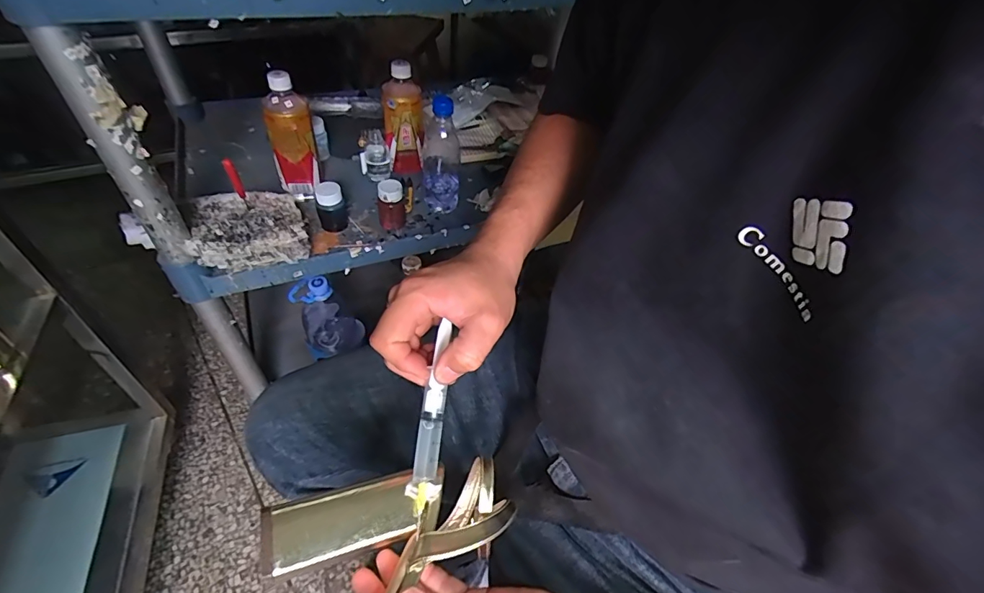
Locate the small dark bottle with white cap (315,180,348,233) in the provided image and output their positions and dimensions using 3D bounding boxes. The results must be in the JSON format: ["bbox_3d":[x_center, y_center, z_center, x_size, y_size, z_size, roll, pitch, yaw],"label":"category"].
[{"bbox_3d":[-0.240,-0.133,0.676,0.039,0.072,0.031,-11,50,-16],"label":"small dark bottle with white cap"}]

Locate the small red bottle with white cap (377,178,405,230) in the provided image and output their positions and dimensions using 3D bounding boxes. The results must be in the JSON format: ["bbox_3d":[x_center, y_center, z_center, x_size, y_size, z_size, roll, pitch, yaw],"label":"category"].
[{"bbox_3d":[-0.154,-0.139,0.693,0.038,0.073,0.034,-9,50,-15],"label":"small red bottle with white cap"}]

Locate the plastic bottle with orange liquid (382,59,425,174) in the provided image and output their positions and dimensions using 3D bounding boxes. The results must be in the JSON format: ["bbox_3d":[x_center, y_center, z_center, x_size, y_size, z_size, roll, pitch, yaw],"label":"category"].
[{"bbox_3d":[-0.147,-0.299,0.758,0.062,0.178,0.055,-3,48,-9],"label":"plastic bottle with orange liquid"}]

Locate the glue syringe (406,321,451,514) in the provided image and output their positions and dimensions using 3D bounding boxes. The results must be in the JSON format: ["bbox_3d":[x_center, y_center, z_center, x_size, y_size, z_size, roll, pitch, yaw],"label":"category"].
[{"bbox_3d":[-0.044,0.087,0.335,0.021,0.012,0.135,6,81,-1],"label":"glue syringe"}]

